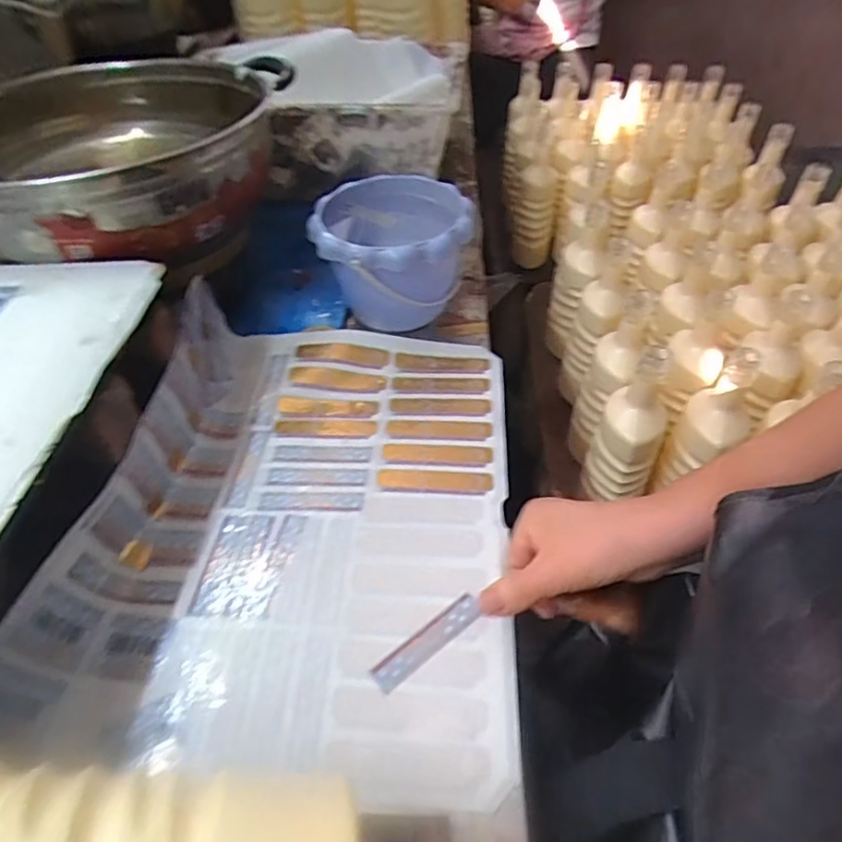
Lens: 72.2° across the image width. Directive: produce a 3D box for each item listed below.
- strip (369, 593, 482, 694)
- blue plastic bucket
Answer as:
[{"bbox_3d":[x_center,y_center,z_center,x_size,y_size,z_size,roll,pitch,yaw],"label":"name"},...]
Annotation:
[{"bbox_3d":[0.004,0.145,0.381,0.083,0.004,0.019,-32,54,-23],"label":"strip"},{"bbox_3d":[-0.029,-0.166,0.610,0.152,0.122,0.149,-1,47,1],"label":"blue plastic bucket"}]

